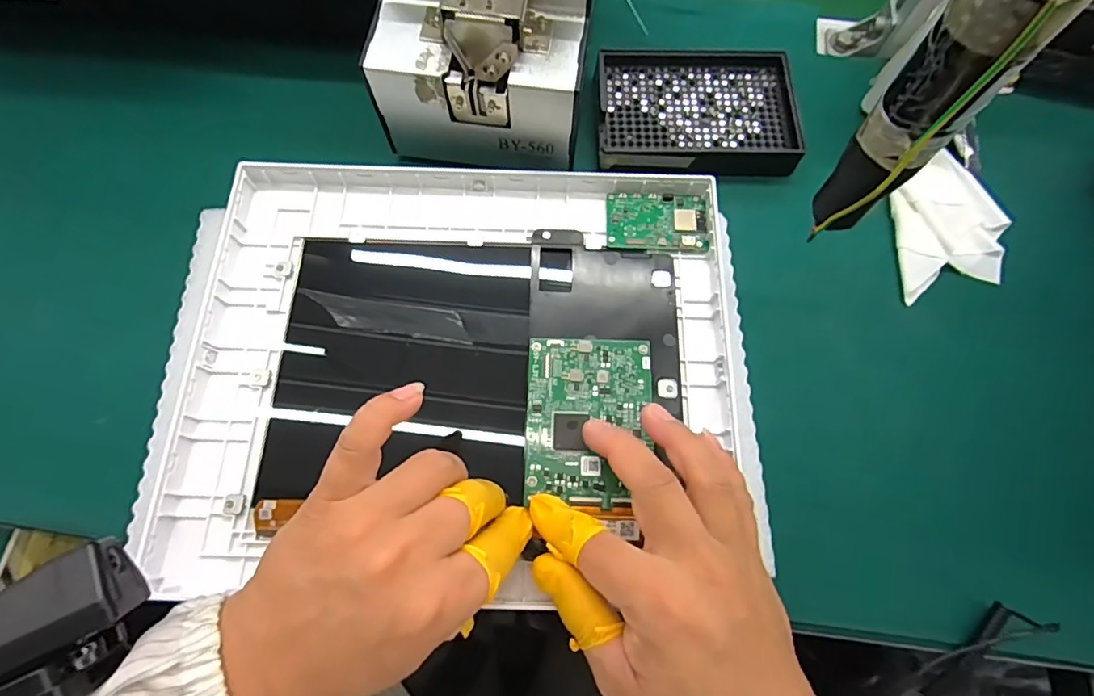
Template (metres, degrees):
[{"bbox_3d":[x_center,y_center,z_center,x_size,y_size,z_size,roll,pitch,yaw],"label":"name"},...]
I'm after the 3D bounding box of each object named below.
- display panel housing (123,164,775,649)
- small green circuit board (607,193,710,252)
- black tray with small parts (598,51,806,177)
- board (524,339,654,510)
[{"bbox_3d":[-0.042,0.007,0.303,0.327,0.027,0.245,1,70,0],"label":"display panel housing"},{"bbox_3d":[0.071,-0.082,0.334,0.063,0.004,0.040,3,71,-1],"label":"small green circuit board"},{"bbox_3d":[0.105,-0.169,0.368,0.135,0.013,0.105,1,71,-1],"label":"black tray with small parts"},{"bbox_3d":[0.023,0.038,0.288,0.068,0.004,0.090,2,70,1],"label":"board"}]

